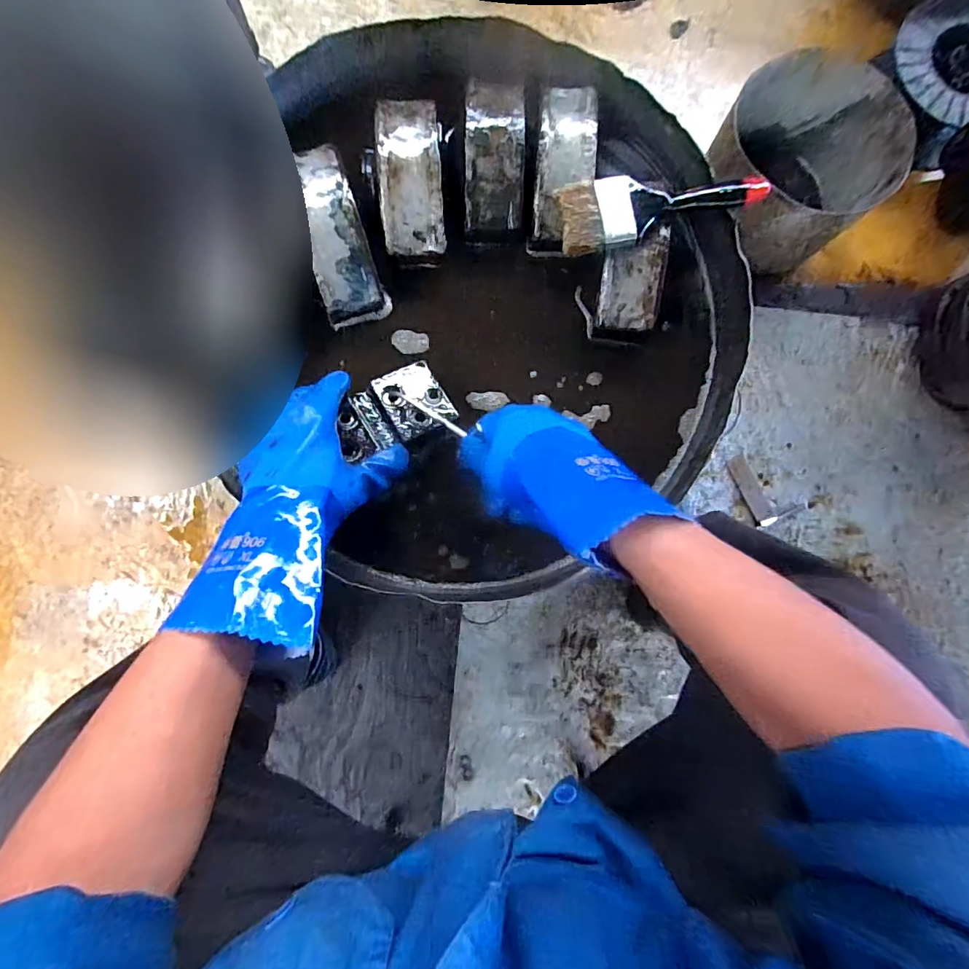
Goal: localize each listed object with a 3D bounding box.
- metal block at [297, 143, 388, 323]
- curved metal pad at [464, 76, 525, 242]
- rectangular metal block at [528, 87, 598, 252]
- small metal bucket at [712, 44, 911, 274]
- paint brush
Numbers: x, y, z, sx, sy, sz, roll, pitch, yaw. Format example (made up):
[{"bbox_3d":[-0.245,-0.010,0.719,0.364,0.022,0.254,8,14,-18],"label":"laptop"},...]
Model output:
[{"bbox_3d":[-0.153,-0.257,0.488,0.057,0.065,0.163,-17,88,-3],"label":"metal block"},{"bbox_3d":[0.010,-0.331,0.482,0.059,0.029,0.151,1,99,-3],"label":"curved metal pad"},{"bbox_3d":[0.082,-0.329,0.489,0.059,0.042,0.158,4,87,-2],"label":"rectangular metal block"},{"bbox_3d":[0.523,-0.535,0.823,0.283,0.174,0.286,37,86,0],"label":"small metal bucket"},{"bbox_3d":[0.172,-0.273,0.462,0.195,0.029,0.068,-8,87,-3],"label":"paint brush"}]

